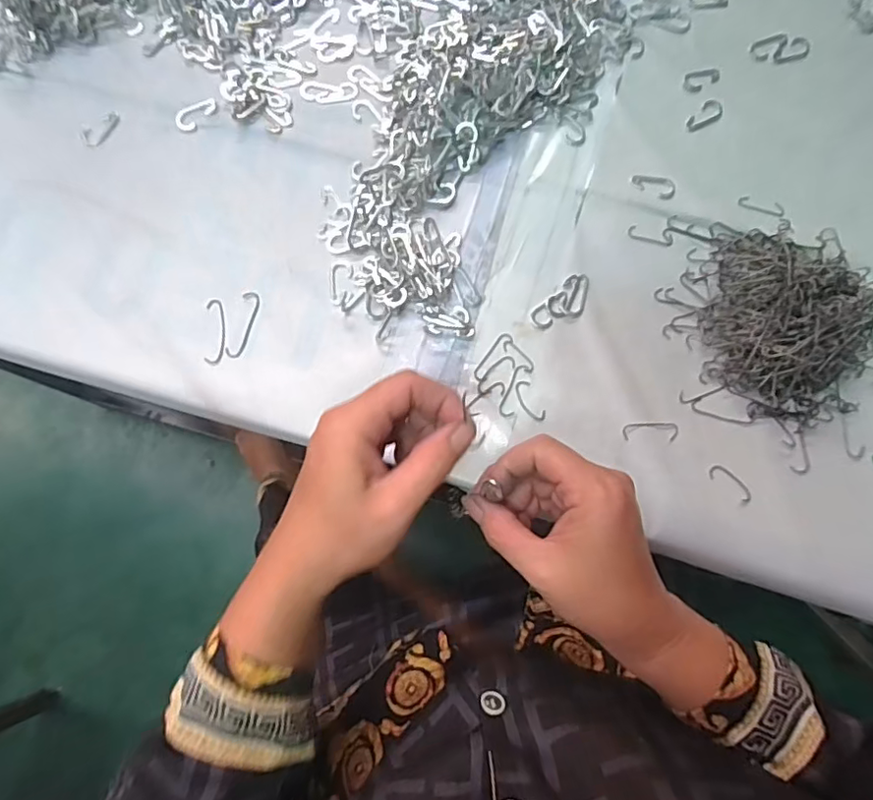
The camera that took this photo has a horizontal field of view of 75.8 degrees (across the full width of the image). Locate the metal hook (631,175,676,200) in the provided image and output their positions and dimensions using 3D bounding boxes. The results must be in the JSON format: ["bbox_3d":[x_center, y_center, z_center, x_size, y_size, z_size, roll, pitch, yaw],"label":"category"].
[{"bbox_3d":[0.177,-0.176,0.457,0.036,0.005,0.019,18,78,4],"label":"metal hook"}]

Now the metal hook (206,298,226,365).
[{"bbox_3d":[-0.167,-0.052,0.426,0.014,0.004,0.052,-4,77,-1],"label":"metal hook"}]

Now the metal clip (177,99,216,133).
[{"bbox_3d":[-0.202,-0.241,0.470,0.036,0.006,0.021,-38,80,-8],"label":"metal clip"}]

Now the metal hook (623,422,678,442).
[{"bbox_3d":[0.158,0.023,0.413,0.040,0.004,0.014,3,77,0],"label":"metal hook"}]

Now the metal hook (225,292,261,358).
[{"bbox_3d":[-0.148,-0.058,0.428,0.014,0.004,0.053,13,78,3],"label":"metal hook"}]

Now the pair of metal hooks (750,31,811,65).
[{"bbox_3d":[0.299,-0.306,0.487,0.050,0.006,0.026,-14,78,-3],"label":"pair of metal hooks"}]

